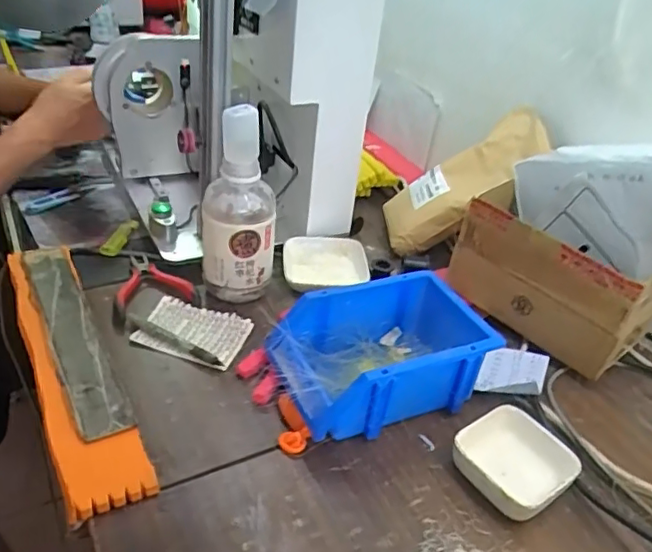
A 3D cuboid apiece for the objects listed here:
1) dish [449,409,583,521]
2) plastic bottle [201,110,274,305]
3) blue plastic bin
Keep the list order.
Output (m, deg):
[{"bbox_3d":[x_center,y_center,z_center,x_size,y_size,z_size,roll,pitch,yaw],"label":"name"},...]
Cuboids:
[{"bbox_3d":[0.151,0.154,0.482,0.085,0.032,0.082,-21,43,-34],"label":"dish"},{"bbox_3d":[-0.090,-0.069,0.605,0.073,0.194,0.061,0,35,-9],"label":"plastic bottle"},{"bbox_3d":[0.058,0.069,0.545,0.210,0.080,0.125,-9,37,-21],"label":"blue plastic bin"}]

